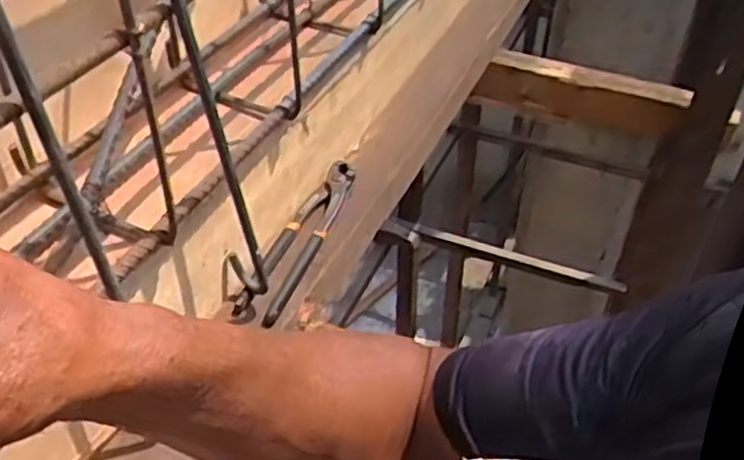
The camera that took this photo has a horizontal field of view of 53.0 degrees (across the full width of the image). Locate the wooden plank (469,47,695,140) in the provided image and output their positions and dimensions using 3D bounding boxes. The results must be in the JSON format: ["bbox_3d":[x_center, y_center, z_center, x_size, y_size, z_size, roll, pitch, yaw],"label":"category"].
[{"bbox_3d":[0.308,-0.200,1.123,0.306,0.086,0.049,12,42,13],"label":"wooden plank"}]

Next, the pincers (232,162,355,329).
[{"bbox_3d":[-0.066,0.004,0.723,0.041,0.025,0.222,14,43,15],"label":"pincers"}]

